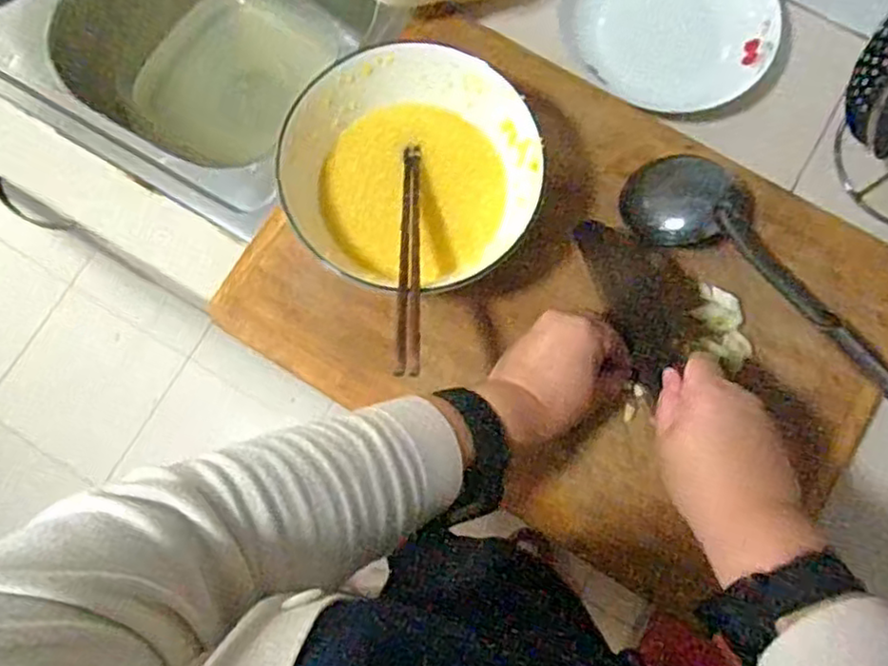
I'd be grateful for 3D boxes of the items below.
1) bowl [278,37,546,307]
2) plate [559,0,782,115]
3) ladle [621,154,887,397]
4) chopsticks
[{"bbox_3d":[-0.023,-0.115,0.508,0.173,0.083,0.184,0,78,0],"label":"bowl"},{"bbox_3d":[0.190,-0.273,0.577,0.155,0.035,0.178,-33,80,-6],"label":"plate"},{"bbox_3d":[0.263,-0.038,0.517,0.286,0.047,0.070,40,81,8],"label":"ladle"},{"bbox_3d":[-0.023,-0.058,0.471,0.015,0.010,0.198,0,56,0],"label":"chopsticks"}]

